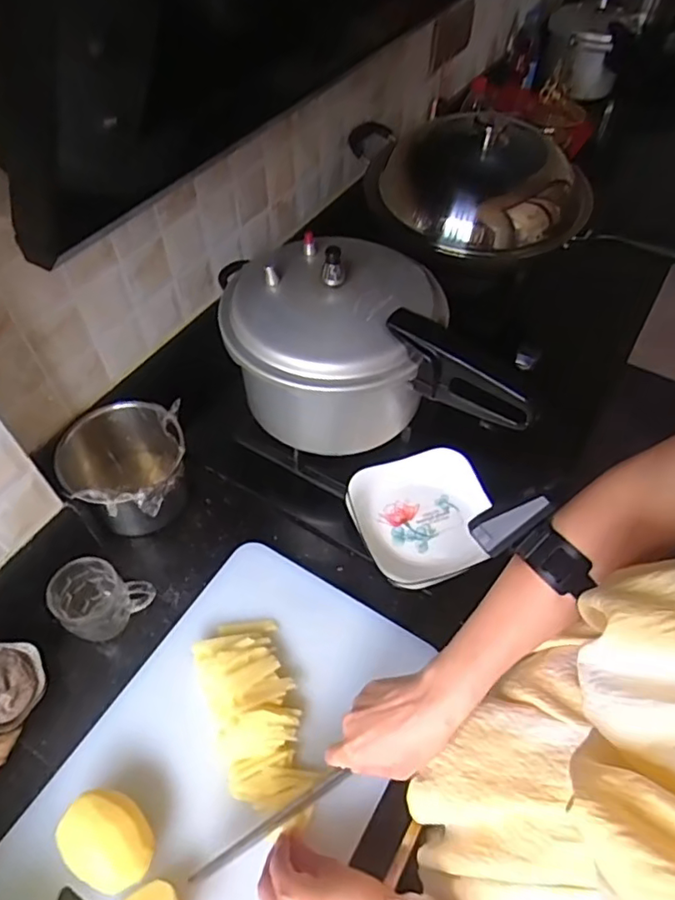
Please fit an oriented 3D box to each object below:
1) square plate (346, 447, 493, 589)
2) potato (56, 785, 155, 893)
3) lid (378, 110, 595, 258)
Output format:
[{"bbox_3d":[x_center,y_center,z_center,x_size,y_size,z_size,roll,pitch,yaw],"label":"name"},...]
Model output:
[{"bbox_3d":[0.114,0.093,0.754,0.177,0.052,0.172,-17,56,-12],"label":"square plate"},{"bbox_3d":[-0.213,0.369,0.543,0.086,0.049,0.066,33,60,21],"label":"potato"},{"bbox_3d":[0.251,-0.448,0.977,0.322,0.085,0.371,22,57,15],"label":"lid"}]

